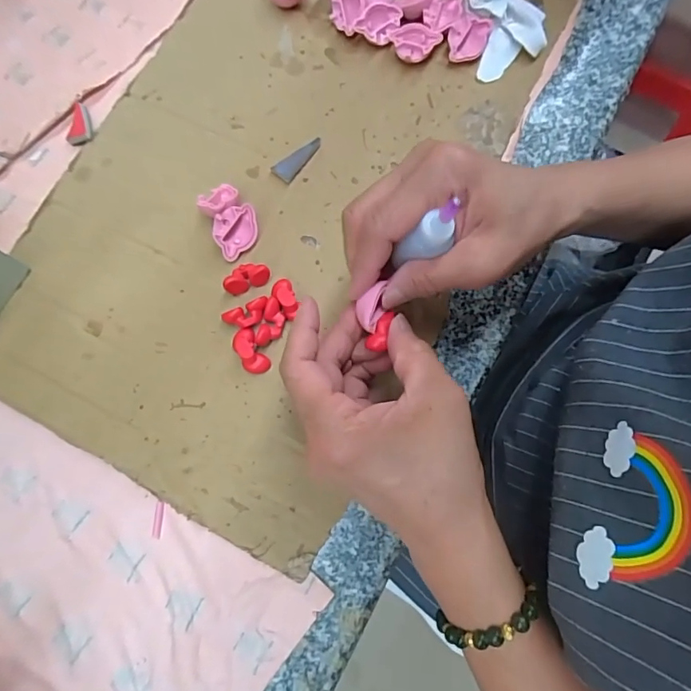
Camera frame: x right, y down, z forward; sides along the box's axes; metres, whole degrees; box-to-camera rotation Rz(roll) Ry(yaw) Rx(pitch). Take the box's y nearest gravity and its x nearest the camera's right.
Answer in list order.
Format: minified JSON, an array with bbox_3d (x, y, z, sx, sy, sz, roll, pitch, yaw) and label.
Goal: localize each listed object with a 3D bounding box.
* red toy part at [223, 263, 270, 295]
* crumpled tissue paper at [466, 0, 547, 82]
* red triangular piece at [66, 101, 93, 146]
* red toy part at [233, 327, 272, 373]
[{"bbox_3d":[-0.066,-0.046,0.312,0.030,0.014,0.016,-22,76,-4],"label":"red toy part"},{"bbox_3d":[0.120,-0.236,0.351,0.055,0.026,0.060,-15,76,-3],"label":"crumpled tissue paper"},{"bbox_3d":[-0.198,-0.164,0.348,0.019,0.004,0.036,-17,76,-3],"label":"red triangular piece"},{"bbox_3d":[-0.061,0.003,0.300,0.016,0.013,0.030,-28,77,-6],"label":"red toy part"}]

